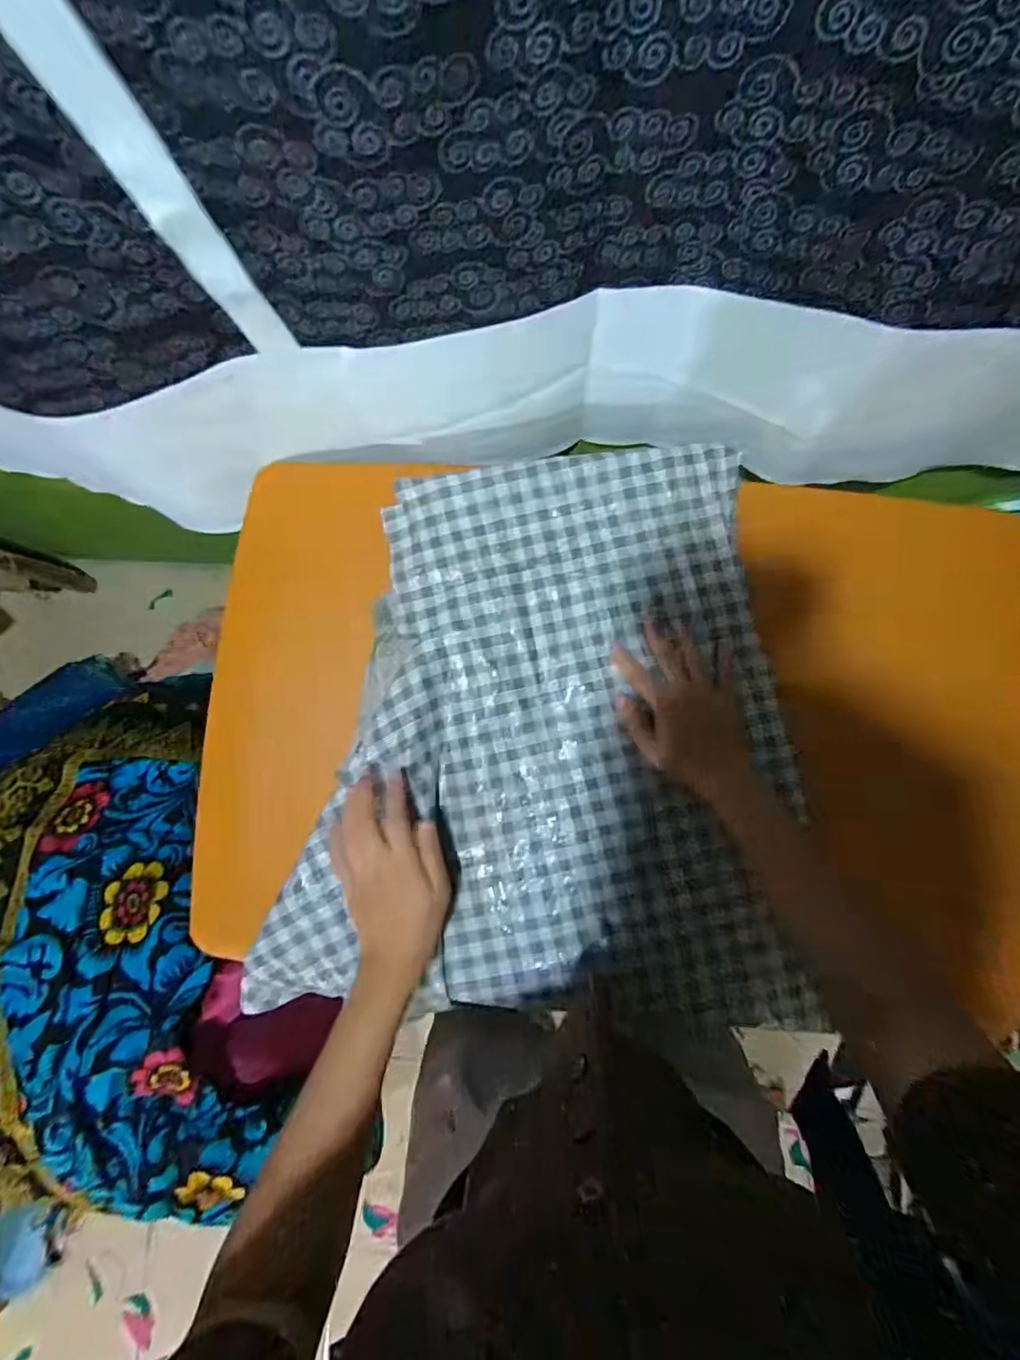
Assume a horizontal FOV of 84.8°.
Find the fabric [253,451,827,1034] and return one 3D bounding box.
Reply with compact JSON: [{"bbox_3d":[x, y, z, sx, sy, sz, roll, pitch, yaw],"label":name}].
[{"bbox_3d":[0.015,0.045,0.501,0.450,0.028,0.490,-2,87,3],"label":"fabric"}]

